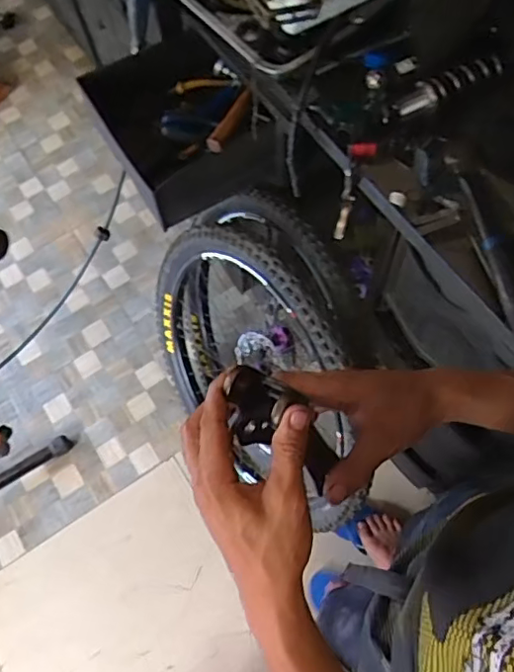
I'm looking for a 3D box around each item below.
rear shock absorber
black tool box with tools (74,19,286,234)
[{"bbox_3d":[0.263,-0.349,0.768,0.180,0.032,0.033,-31,70,-9],"label":"rear shock absorber"},{"bbox_3d":[-0.140,-0.403,1.054,0.272,0.126,0.336,-27,69,-7],"label":"black tool box with tools"}]

